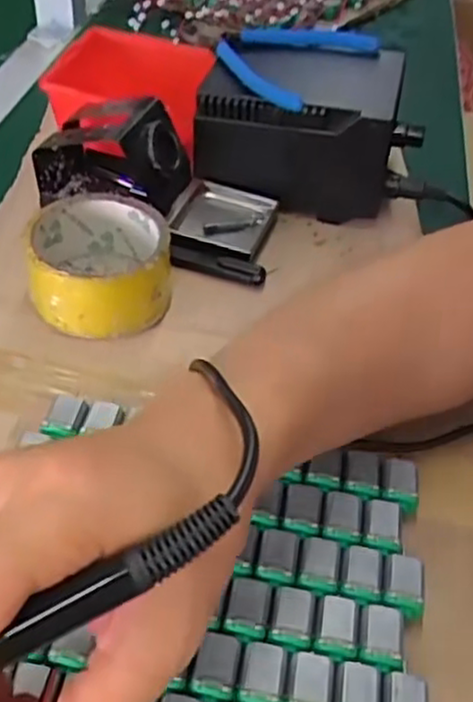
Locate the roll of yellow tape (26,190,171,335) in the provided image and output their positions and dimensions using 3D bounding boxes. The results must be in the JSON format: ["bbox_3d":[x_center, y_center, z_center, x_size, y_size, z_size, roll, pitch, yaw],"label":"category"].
[{"bbox_3d":[-0.083,-0.054,0.440,0.082,0.046,0.082,3,45,-3],"label":"roll of yellow tape"}]

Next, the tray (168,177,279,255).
[{"bbox_3d":[-0.012,-0.095,0.509,0.068,0.015,0.069,13,46,7],"label":"tray"}]

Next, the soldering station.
[{"bbox_3d":[0.057,-0.172,0.537,0.152,0.085,0.115,15,46,9],"label":"soldering station"}]

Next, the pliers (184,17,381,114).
[{"bbox_3d":[0.023,-0.230,0.537,0.128,0.018,0.145,27,50,15],"label":"pliers"}]

